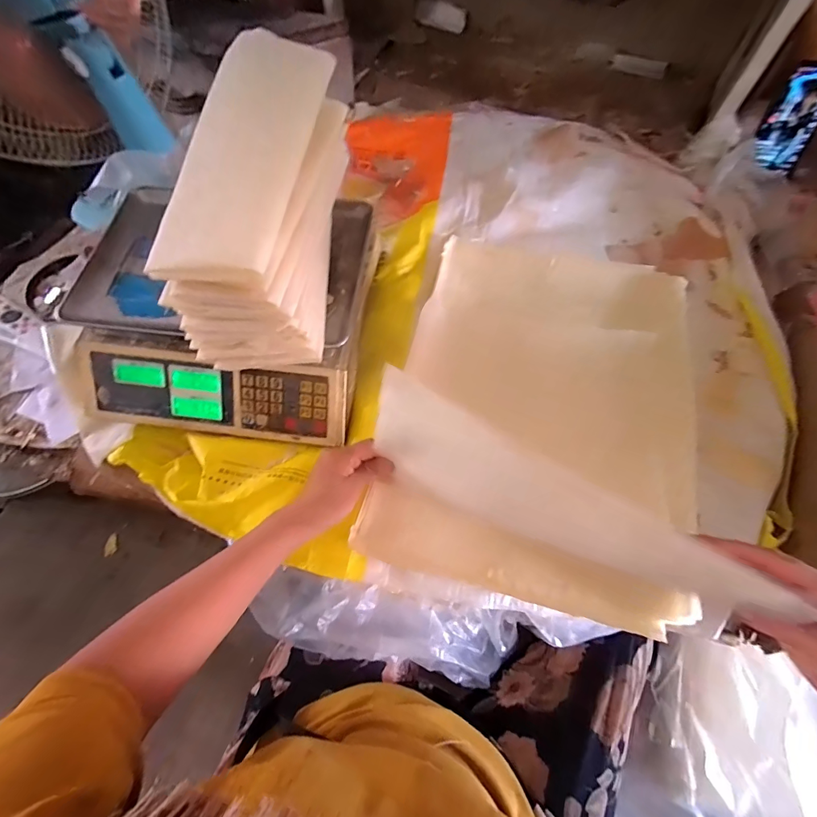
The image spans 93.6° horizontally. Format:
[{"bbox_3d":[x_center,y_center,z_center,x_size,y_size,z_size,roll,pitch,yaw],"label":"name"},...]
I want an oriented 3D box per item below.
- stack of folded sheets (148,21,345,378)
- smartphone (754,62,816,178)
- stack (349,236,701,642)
[{"bbox_3d":[-0.147,-0.192,0.385,0.130,0.161,0.248,5,65,3],"label":"stack of folded sheets"},{"bbox_3d":[0.599,-0.447,0.599,0.070,0.139,0.011,19,44,25],"label":"smartphone"},{"bbox_3d":[0.171,-0.021,0.484,0.350,0.033,0.480,13,66,7],"label":"stack"}]

